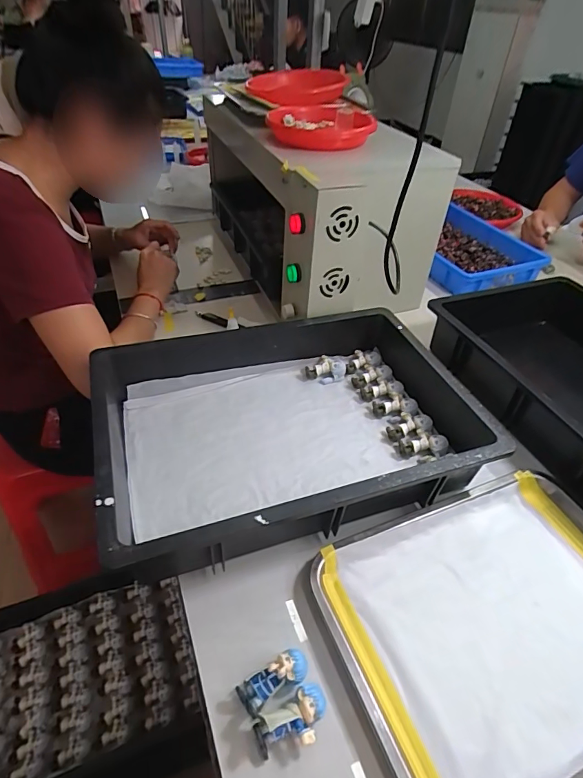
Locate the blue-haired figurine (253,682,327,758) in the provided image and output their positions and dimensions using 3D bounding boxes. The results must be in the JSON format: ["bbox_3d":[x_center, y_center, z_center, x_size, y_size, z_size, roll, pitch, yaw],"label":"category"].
[{"bbox_3d":[0.000,0.276,0.362,0.060,0.028,0.035,-9,43,-13],"label":"blue-haired figurine"}]

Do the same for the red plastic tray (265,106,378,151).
[{"bbox_3d":[0.047,-0.453,0.748,0.165,0.038,0.163,-6,44,-8],"label":"red plastic tray"}]

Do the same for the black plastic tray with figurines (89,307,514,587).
[{"bbox_3d":[0.005,0.037,0.562,0.459,0.102,0.314,-12,44,-16],"label":"black plastic tray with figurines"}]

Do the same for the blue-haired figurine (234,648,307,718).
[{"bbox_3d":[-0.015,0.256,0.383,0.062,0.035,0.026,-23,48,-26],"label":"blue-haired figurine"}]

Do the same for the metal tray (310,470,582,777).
[{"bbox_3d":[0.225,0.228,0.441,0.359,0.034,0.260,-14,45,-18],"label":"metal tray"}]

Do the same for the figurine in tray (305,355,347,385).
[{"bbox_3d":[0.056,-0.030,0.699,0.062,0.024,0.037,-10,44,-14],"label":"figurine in tray"}]

